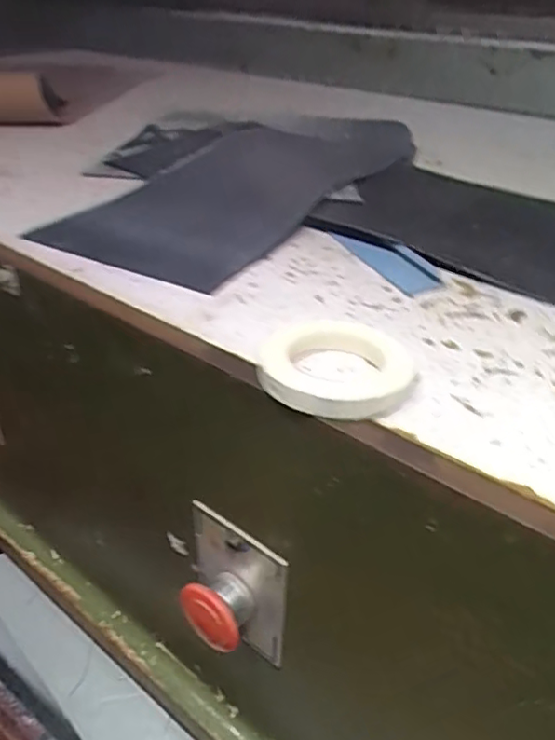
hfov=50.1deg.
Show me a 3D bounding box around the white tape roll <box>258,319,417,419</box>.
[{"bbox_3d":[0.024,-0.001,0.246,0.061,0.017,0.060,0,36,0],"label":"white tape roll"}]

